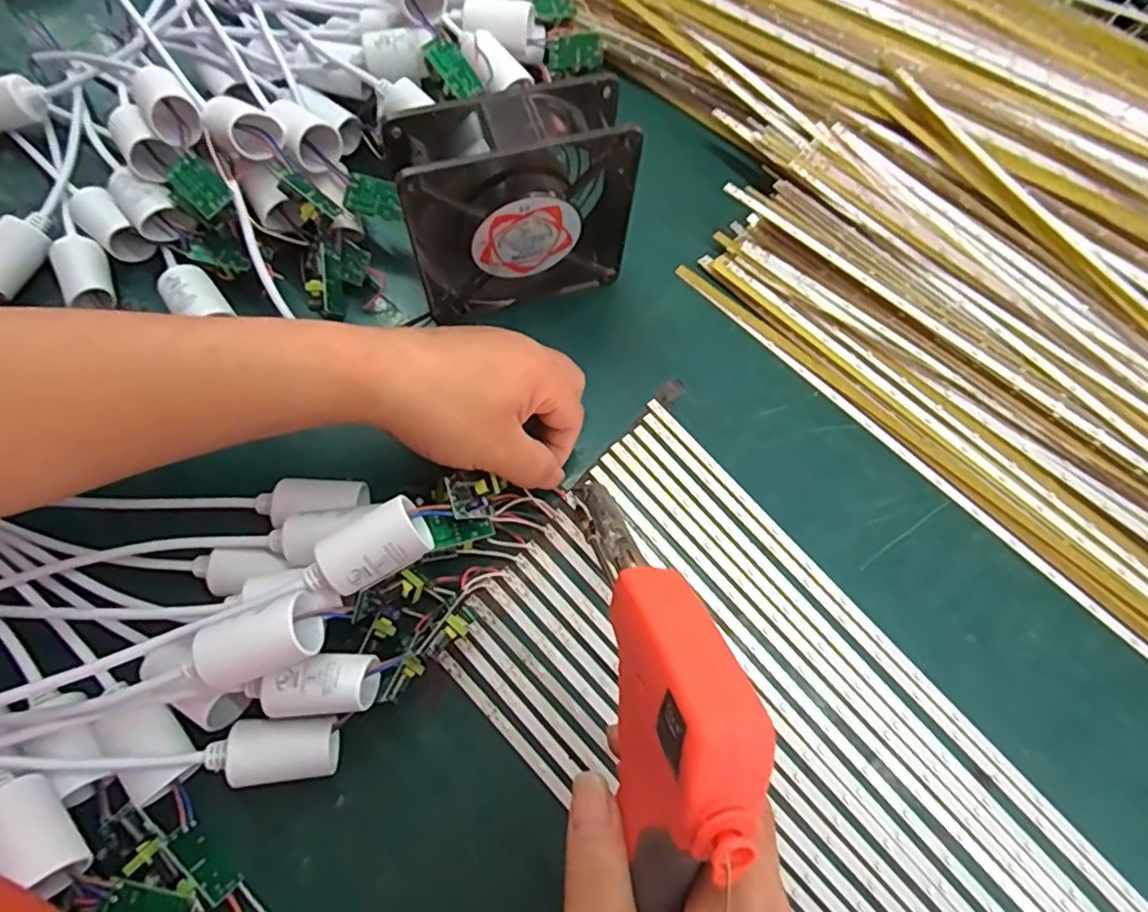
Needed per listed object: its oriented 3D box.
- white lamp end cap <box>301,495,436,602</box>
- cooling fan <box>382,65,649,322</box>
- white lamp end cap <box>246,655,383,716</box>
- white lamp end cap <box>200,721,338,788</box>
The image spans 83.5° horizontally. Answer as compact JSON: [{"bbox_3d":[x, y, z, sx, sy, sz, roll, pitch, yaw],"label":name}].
[{"bbox_3d":[-0.089,0.042,0.275,0.053,0.023,0.026,-30,73,-13],"label":"white lamp end cap"},{"bbox_3d":[-0.030,-0.136,0.344,0.122,0.103,0.040,-15,71,-8],"label":"cooling fan"},{"bbox_3d":[-0.112,0.099,0.278,0.050,0.019,0.023,-1,69,-3],"label":"white lamp end cap"},{"bbox_3d":[-0.134,0.134,0.293,0.054,0.030,0.025,-4,69,-4],"label":"white lamp end cap"}]

